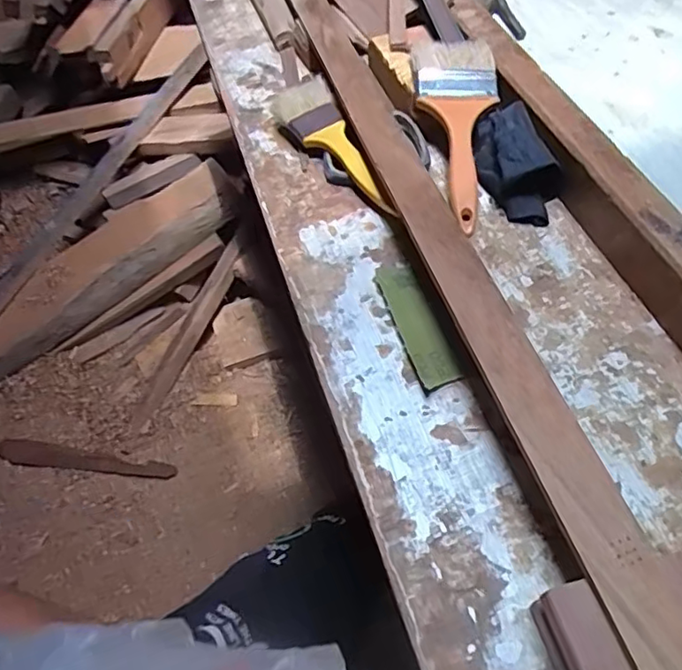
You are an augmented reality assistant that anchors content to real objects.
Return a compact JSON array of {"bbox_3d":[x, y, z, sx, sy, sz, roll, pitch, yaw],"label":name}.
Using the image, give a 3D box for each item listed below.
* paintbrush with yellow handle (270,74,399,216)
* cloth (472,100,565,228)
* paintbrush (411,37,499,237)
[{"bbox_3d":[-0.012,-0.163,0.514,0.054,0.031,0.181,-19,56,-11],"label":"paintbrush with yellow handle"},{"bbox_3d":[0.138,-0.139,0.481,0.049,0.048,0.102,-13,55,-7],"label":"cloth"},{"bbox_3d":[0.100,-0.173,0.497,0.065,0.017,0.187,-2,69,1],"label":"paintbrush"}]

